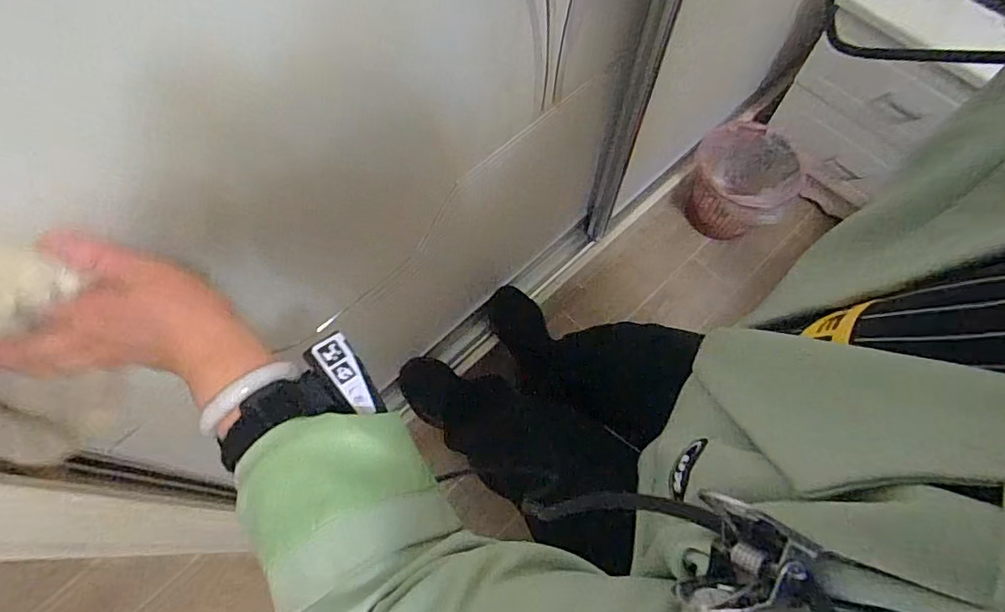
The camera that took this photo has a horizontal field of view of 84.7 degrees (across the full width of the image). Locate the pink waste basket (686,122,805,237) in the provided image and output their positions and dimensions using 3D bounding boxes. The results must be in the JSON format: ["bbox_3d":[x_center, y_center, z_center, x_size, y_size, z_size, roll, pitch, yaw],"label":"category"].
[{"bbox_3d":[0.523,-0.268,1.232,0.214,0.187,0.208,0,66,0],"label":"pink waste basket"}]

